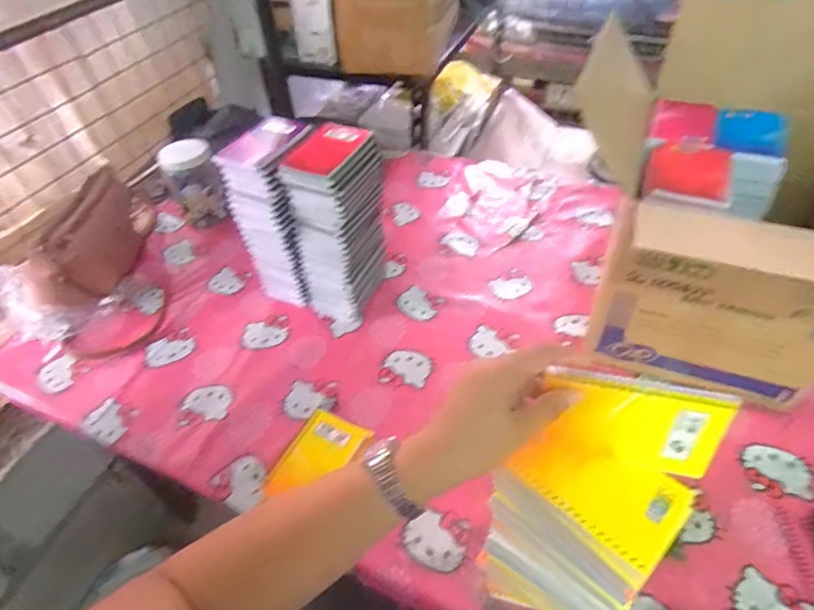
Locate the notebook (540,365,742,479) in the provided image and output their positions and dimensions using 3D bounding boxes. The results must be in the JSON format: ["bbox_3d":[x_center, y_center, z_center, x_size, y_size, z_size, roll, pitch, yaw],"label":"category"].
[{"bbox_3d":[0.173,0.090,0.368,0.121,0.081,0.011,9,30,8],"label":"notebook"}]

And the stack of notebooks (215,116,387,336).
[{"bbox_3d":[-0.151,-0.138,0.820,0.190,0.288,0.170,21,52,21],"label":"stack of notebooks"}]

